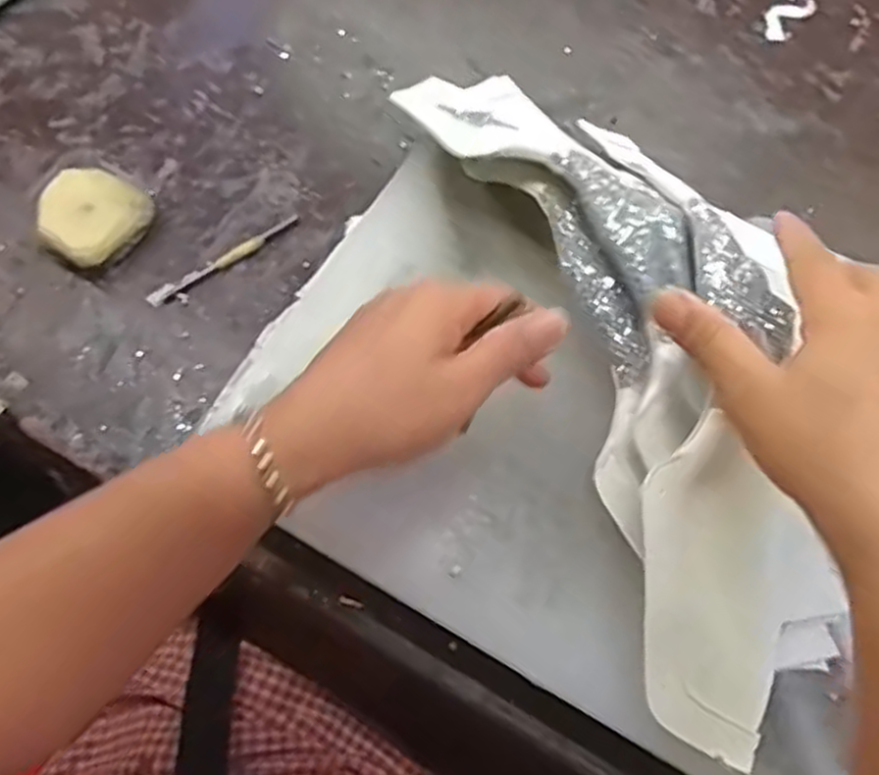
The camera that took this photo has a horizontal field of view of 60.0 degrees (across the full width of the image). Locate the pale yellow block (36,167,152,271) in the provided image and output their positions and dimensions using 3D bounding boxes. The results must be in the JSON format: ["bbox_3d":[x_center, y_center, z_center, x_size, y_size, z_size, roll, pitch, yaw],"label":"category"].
[{"bbox_3d":[-0.217,-0.108,0.478,0.057,0.027,0.062,40,71,14],"label":"pale yellow block"}]

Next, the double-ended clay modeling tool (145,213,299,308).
[{"bbox_3d":[-0.135,-0.081,0.479,0.105,0.004,0.011,-33,72,-15],"label":"double-ended clay modeling tool"}]

